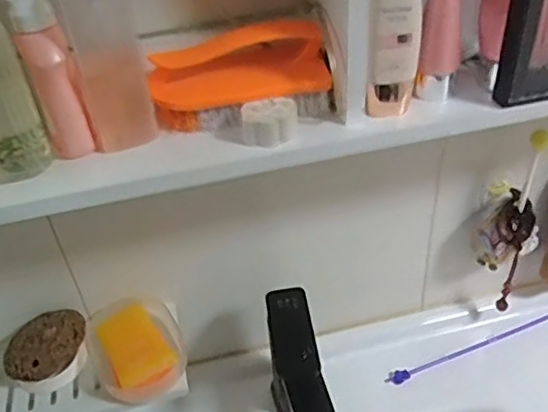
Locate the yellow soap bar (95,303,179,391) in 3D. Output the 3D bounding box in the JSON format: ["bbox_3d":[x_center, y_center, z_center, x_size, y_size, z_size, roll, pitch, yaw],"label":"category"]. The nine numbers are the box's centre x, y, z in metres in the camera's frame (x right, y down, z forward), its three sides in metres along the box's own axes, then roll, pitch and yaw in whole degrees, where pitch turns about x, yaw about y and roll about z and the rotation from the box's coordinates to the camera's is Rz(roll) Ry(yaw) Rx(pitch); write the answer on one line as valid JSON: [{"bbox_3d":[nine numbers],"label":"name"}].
[{"bbox_3d":[-0.142,0.138,0.591,0.056,0.015,0.101,-24,43,-22],"label":"yellow soap bar"}]

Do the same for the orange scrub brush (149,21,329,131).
[{"bbox_3d":[-0.027,-0.103,0.450,0.131,0.060,0.050,-10,39,-6],"label":"orange scrub brush"}]

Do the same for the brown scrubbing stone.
[{"bbox_3d":[-0.225,0.135,0.583,0.057,0.021,0.082,9,41,16],"label":"brown scrubbing stone"}]

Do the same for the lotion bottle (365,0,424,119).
[{"bbox_3d":[0.088,-0.116,0.424,0.034,0.109,0.028,7,41,14],"label":"lotion bottle"}]

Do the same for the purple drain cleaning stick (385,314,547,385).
[{"bbox_3d":[0.271,0.166,0.732,0.283,0.020,0.014,-15,40,-13],"label":"purple drain cleaning stick"}]

